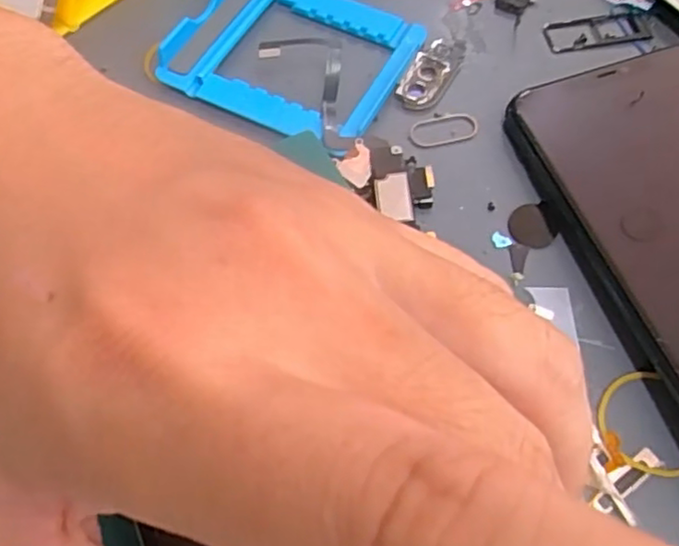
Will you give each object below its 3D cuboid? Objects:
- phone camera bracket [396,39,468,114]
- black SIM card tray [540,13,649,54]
[{"bbox_3d":[0.035,-0.075,0.244,0.016,0.004,0.037,26,64,13],"label":"phone camera bracket"},{"bbox_3d":[0.099,-0.094,0.253,0.038,0.004,0.017,-8,62,-5],"label":"black SIM card tray"}]

